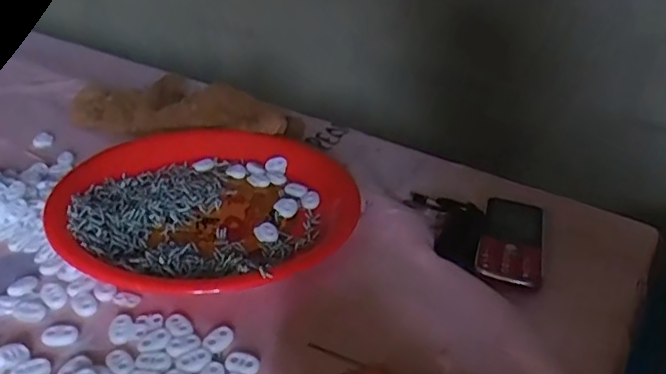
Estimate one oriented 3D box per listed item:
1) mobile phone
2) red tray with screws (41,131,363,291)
[{"bbox_3d":[0.152,0.042,0.512,0.051,0.013,0.118,12,31,13],"label":"mobile phone"},{"bbox_3d":[-0.109,0.013,0.530,0.253,0.024,0.229,5,30,1],"label":"red tray with screws"}]

